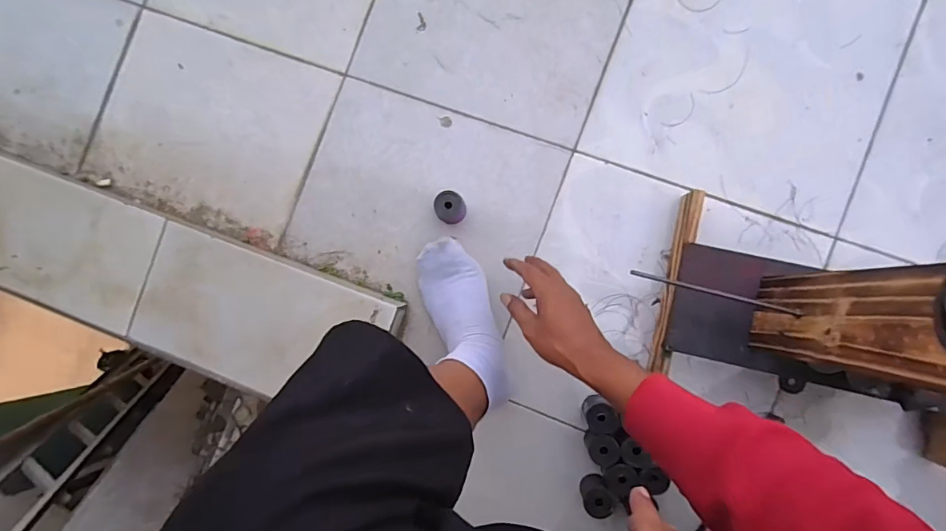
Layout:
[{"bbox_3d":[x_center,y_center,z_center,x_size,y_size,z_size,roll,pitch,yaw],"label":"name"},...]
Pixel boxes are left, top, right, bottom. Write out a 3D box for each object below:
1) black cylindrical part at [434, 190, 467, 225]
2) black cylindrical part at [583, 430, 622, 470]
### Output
[{"bbox_3d":[-0.033,-0.087,0.704,0.042,0.057,0.044,0,88,5],"label":"black cylindrical part"},{"bbox_3d":[0.190,0.267,0.676,0.044,0.047,0.046,-12,87,6],"label":"black cylindrical part"}]

